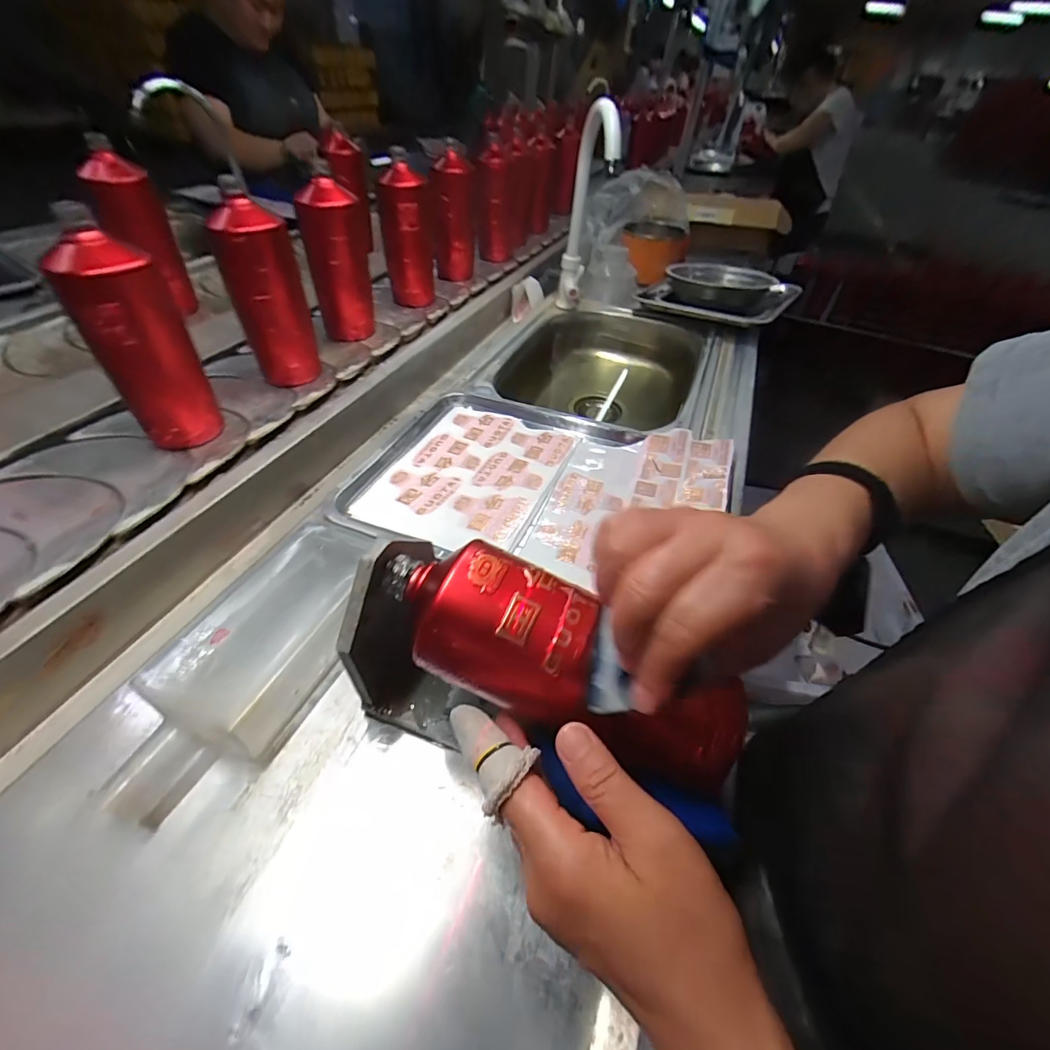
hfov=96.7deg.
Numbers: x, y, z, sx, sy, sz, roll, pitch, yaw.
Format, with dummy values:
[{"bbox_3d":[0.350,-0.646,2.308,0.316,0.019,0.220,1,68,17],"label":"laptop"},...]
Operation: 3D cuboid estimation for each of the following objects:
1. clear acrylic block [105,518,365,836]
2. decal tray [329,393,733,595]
[{"bbox_3d":[-0.193,0.088,0.346,0.095,0.045,0.231,11,45,10],"label":"clear acrylic block"},{"bbox_3d":[0.023,-0.057,0.520,0.378,0.035,0.263,16,45,5],"label":"decal tray"}]

